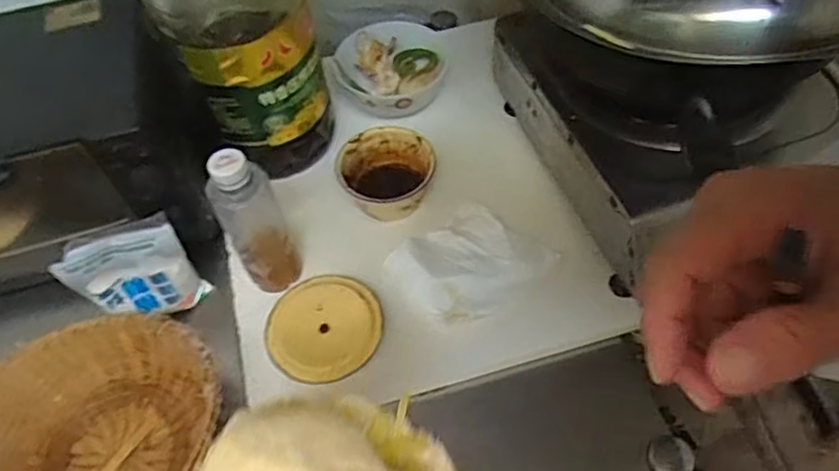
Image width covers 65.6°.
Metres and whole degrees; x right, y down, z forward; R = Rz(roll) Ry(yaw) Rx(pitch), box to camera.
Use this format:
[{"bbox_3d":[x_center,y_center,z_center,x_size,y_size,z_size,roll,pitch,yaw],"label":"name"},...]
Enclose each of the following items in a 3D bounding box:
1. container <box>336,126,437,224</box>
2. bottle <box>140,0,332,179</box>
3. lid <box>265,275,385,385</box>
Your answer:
[{"bbox_3d":[-0.038,-0.072,0.747,0.107,0.057,0.098,-2,55,3],"label":"container"},{"bbox_3d":[-0.186,-0.219,0.665,0.153,0.321,0.137,-19,56,-9],"label":"bottle"},{"bbox_3d":[-0.095,0.093,0.648,0.112,0.020,0.109,-2,55,3],"label":"lid"}]

